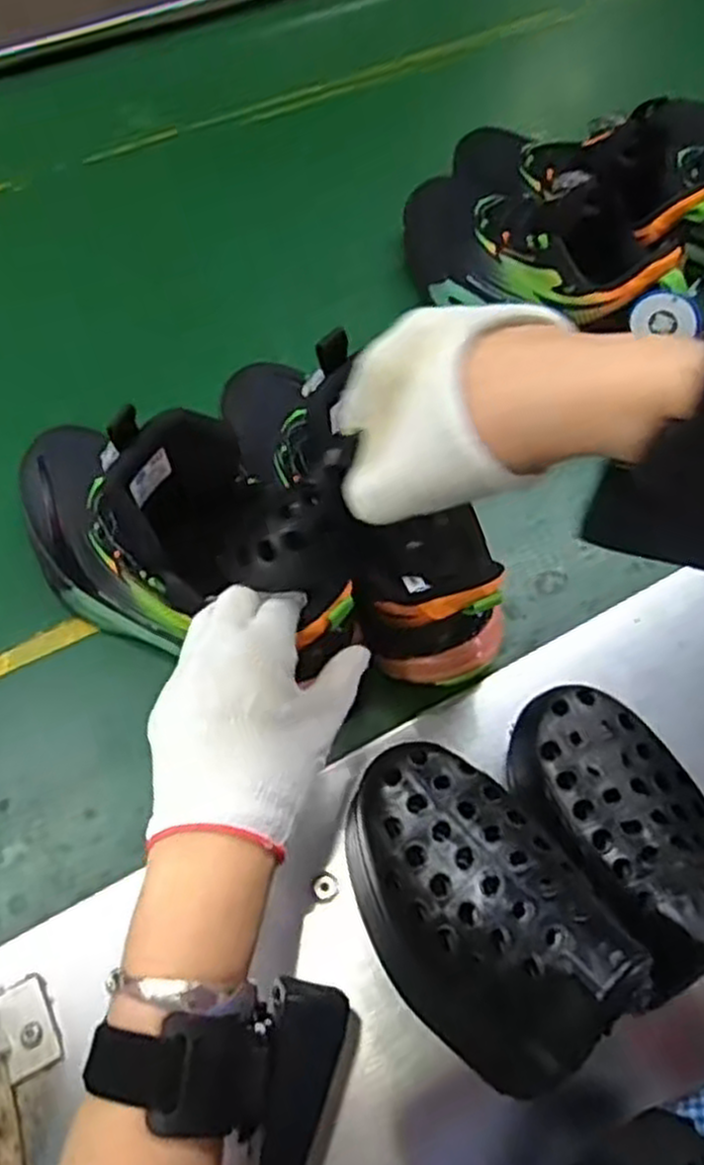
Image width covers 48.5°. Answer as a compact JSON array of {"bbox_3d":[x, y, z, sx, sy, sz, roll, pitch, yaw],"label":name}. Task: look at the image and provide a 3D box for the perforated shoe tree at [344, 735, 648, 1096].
[{"bbox_3d":[0.053,0.143,0.351,0.078,0.099,0.142,-30,66,-16],"label":"perforated shoe tree"}]

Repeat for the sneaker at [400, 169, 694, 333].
[{"bbox_3d":[0.142,-0.266,0.607,0.250,0.102,0.090,28,62,35],"label":"sneaker"}]

